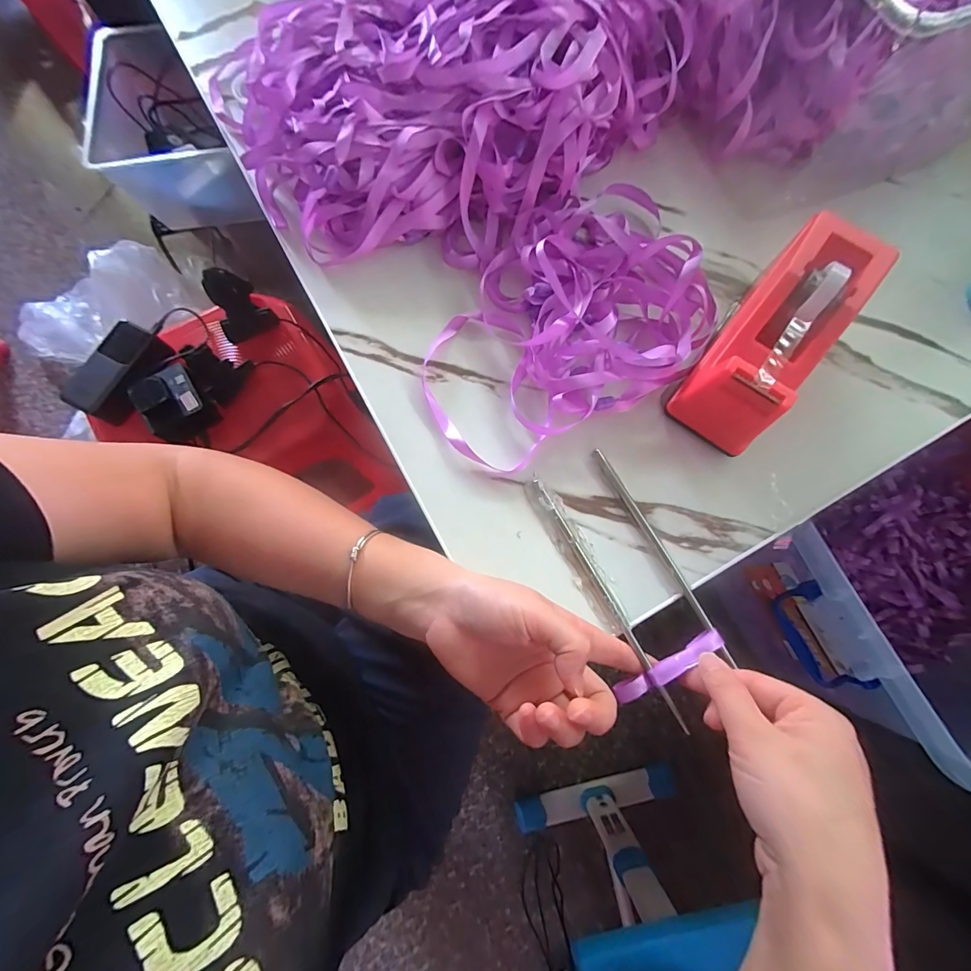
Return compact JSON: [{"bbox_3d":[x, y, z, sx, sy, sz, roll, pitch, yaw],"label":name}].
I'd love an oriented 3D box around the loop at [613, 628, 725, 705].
[{"bbox_3d":[0.117,0.115,0.264,0.077,0.005,0.012,-30,79,-4],"label":"loop"}]

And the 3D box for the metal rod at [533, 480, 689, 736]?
[{"bbox_3d":[0.081,0.074,0.276,0.007,0.005,0.179,-29,79,-6],"label":"metal rod"}]

